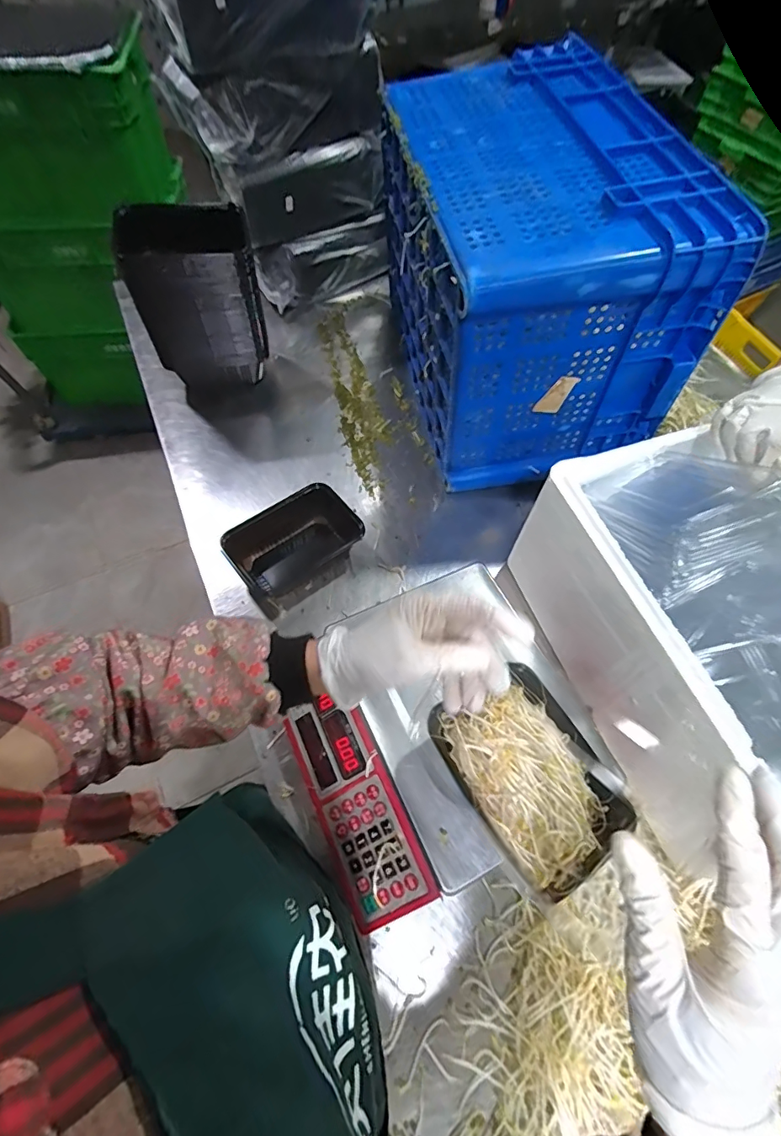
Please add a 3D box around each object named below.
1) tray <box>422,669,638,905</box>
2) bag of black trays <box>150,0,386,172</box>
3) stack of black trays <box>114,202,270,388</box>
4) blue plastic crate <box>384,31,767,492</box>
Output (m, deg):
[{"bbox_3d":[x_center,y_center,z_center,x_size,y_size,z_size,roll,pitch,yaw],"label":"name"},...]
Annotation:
[{"bbox_3d":[0.131,0.184,0.439,0.121,0.029,0.170,-31,67,-18],"label":"tray"},{"bbox_3d":[-0.189,-0.836,0.754,0.326,0.245,0.155,-25,65,-16],"label":"bag of black trays"},{"bbox_3d":[-0.304,-0.413,0.792,0.179,0.267,0.121,-17,63,-12],"label":"stack of black trays"},{"bbox_3d":[0.183,-0.449,0.739,0.312,0.355,0.518,-8,62,-7],"label":"blue plastic crate"}]

